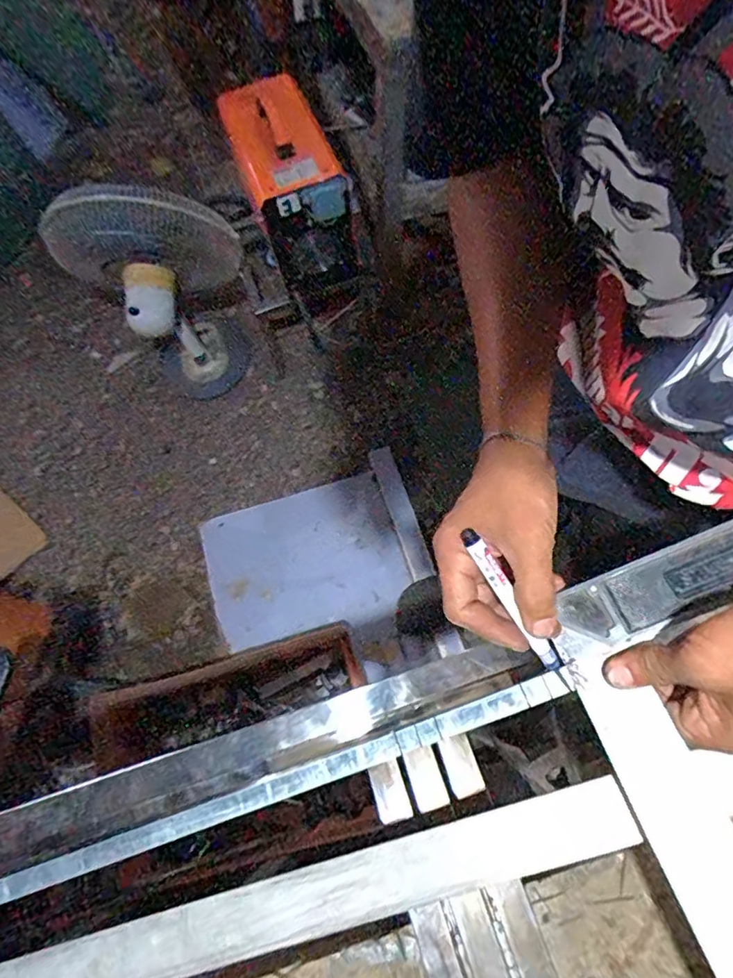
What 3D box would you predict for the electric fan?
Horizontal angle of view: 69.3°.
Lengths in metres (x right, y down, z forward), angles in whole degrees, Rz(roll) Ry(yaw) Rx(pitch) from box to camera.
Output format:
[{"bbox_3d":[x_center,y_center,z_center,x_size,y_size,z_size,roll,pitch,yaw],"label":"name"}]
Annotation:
[{"bbox_3d":[-0.475,-0.535,1.329,0.355,0.662,0.301,-17,67,-5],"label":"electric fan"}]

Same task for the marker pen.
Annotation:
[{"bbox_3d":[0.093,0.073,0.335,0.011,0.009,0.107,-37,100,-14],"label":"marker pen"}]

